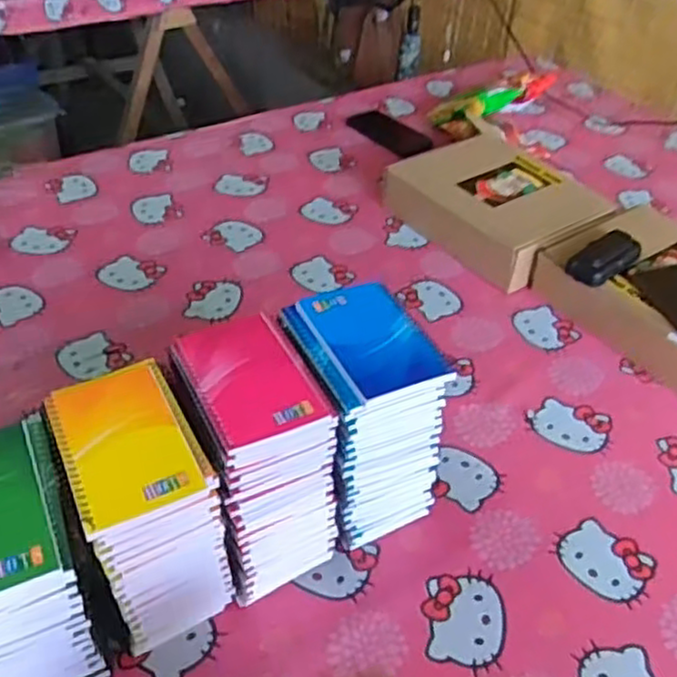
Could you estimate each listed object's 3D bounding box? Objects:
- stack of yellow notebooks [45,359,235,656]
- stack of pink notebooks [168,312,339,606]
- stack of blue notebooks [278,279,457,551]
[{"bbox_3d":[-0.156,0.142,0.577,0.096,0.206,0.129,-20,45,-23],"label":"stack of yellow notebooks"},{"bbox_3d":[-0.070,0.107,0.619,0.098,0.209,0.130,-18,44,-21],"label":"stack of pink notebooks"},{"bbox_3d":[0.018,0.077,0.652,0.100,0.214,0.129,-18,44,-21],"label":"stack of blue notebooks"}]

